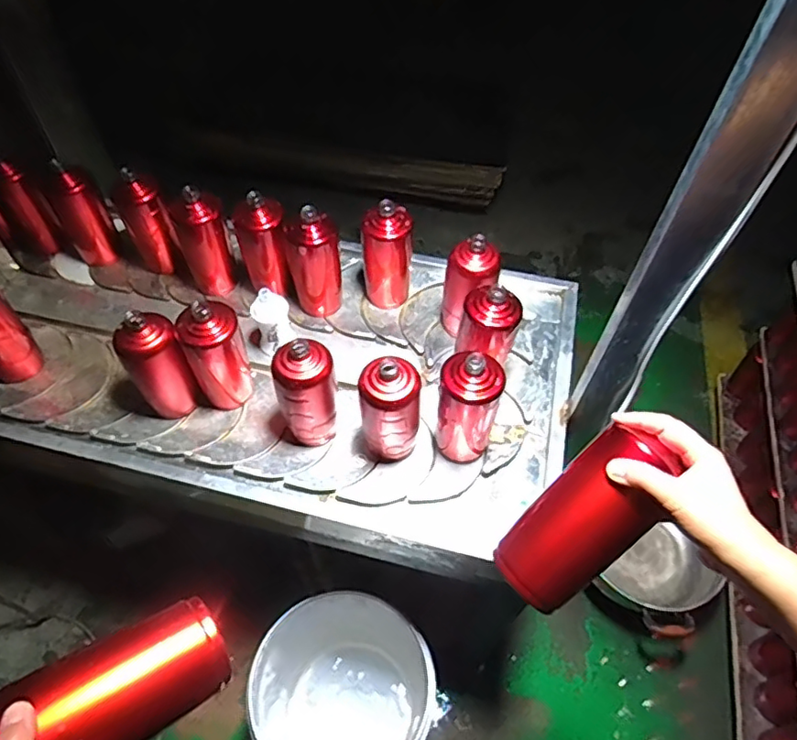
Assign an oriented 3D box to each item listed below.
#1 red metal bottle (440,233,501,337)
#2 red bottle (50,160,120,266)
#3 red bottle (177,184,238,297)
[{"bbox_3d":[0.112,-0.125,0.925,0.068,0.180,0.074,-20,55,-13],"label":"red metal bottle"},{"bbox_3d":[-0.564,-0.283,1.036,0.078,0.168,0.087,-32,58,-20],"label":"red bottle"},{"bbox_3d":[-0.324,-0.216,0.990,0.075,0.178,0.067,-23,55,-15],"label":"red bottle"}]

